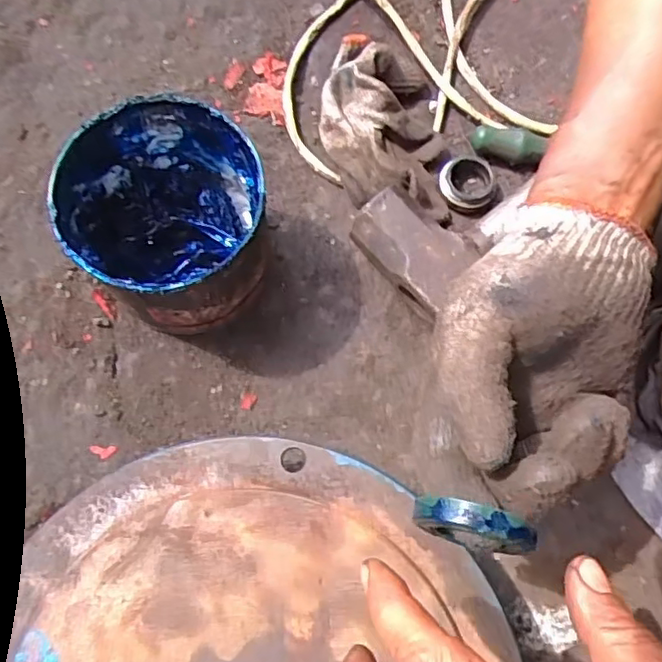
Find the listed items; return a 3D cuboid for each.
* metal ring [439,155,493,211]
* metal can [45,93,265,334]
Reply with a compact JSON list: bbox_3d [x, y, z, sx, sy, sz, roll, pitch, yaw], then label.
[{"bbox_3d":[0.101,-0.112,0.459,0.038,0.018,0.043,27,75,7],"label":"metal ring"},{"bbox_3d":[-0.102,-0.069,0.398,0.110,0.103,0.116,0,74,-1],"label":"metal can"}]

